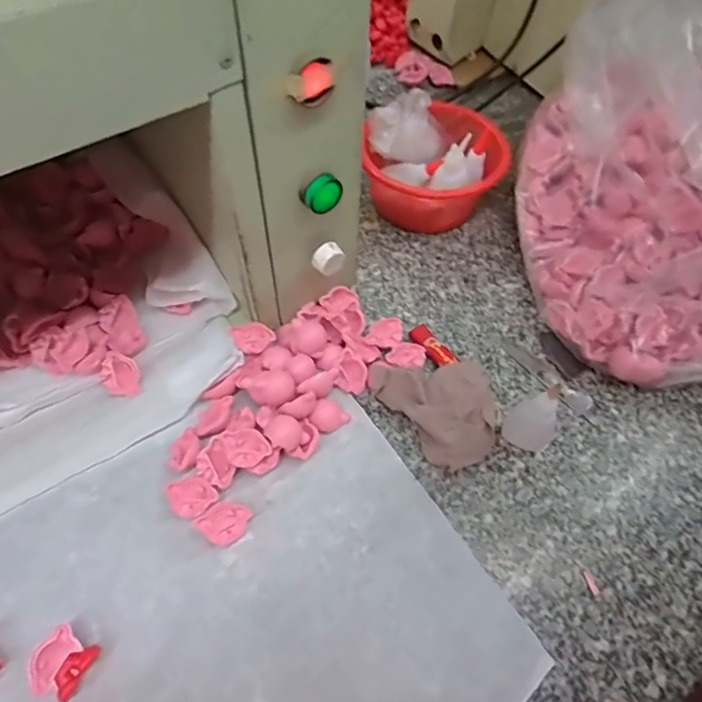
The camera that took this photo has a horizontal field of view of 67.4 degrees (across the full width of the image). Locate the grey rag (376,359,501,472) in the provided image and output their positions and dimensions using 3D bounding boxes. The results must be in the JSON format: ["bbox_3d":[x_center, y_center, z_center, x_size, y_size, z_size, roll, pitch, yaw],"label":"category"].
[{"bbox_3d":[0.081,0.041,0.423,0.083,0.030,0.092,-30,64,-20],"label":"grey rag"}]

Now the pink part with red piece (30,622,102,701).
[{"bbox_3d":[-0.177,0.192,0.324,0.030,0.016,0.035,21,59,10],"label":"pink part with red piece"}]

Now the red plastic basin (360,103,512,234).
[{"bbox_3d":[0.086,-0.172,0.539,0.149,0.078,0.125,-18,60,-14],"label":"red plastic basin"}]

